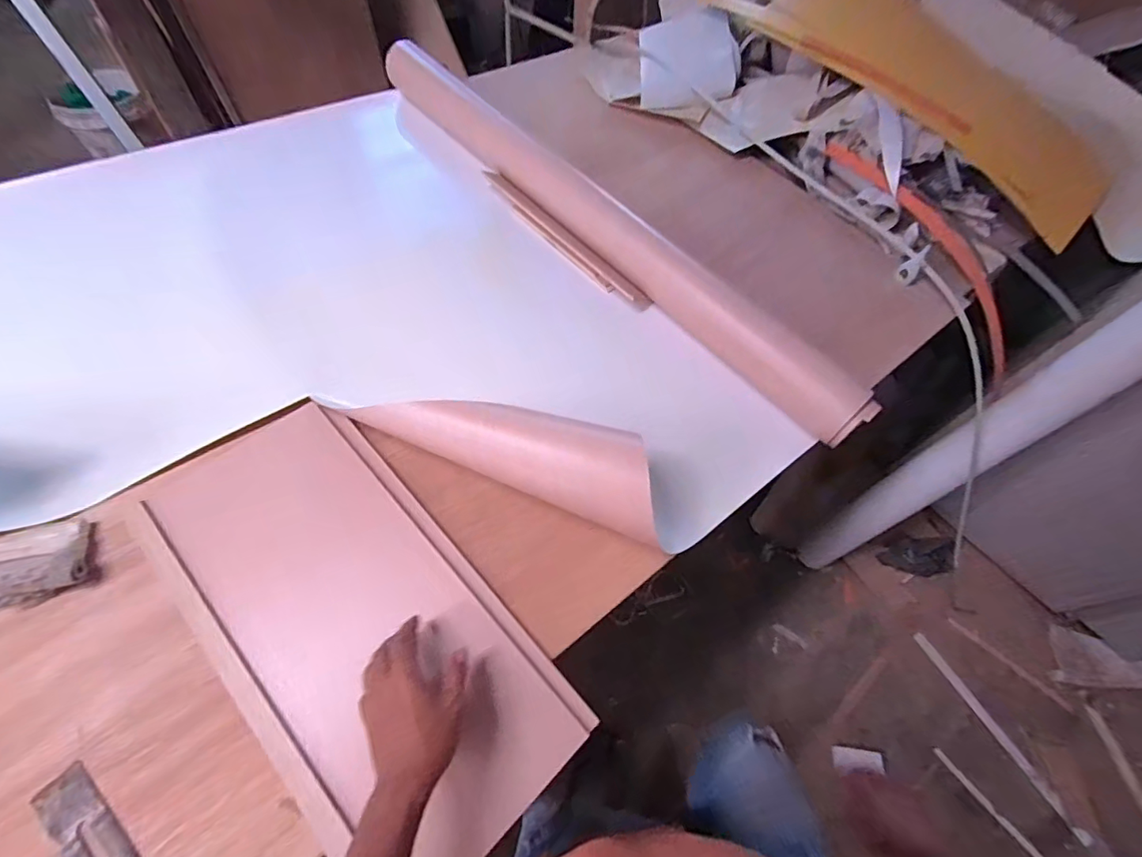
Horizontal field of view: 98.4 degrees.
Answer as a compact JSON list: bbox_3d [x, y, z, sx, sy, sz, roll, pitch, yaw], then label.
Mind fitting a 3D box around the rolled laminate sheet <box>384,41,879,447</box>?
[{"bbox_3d":[0.023,-0.409,0.942,0.086,0.114,1.210,-36,68,-22],"label":"rolled laminate sheet"}]

